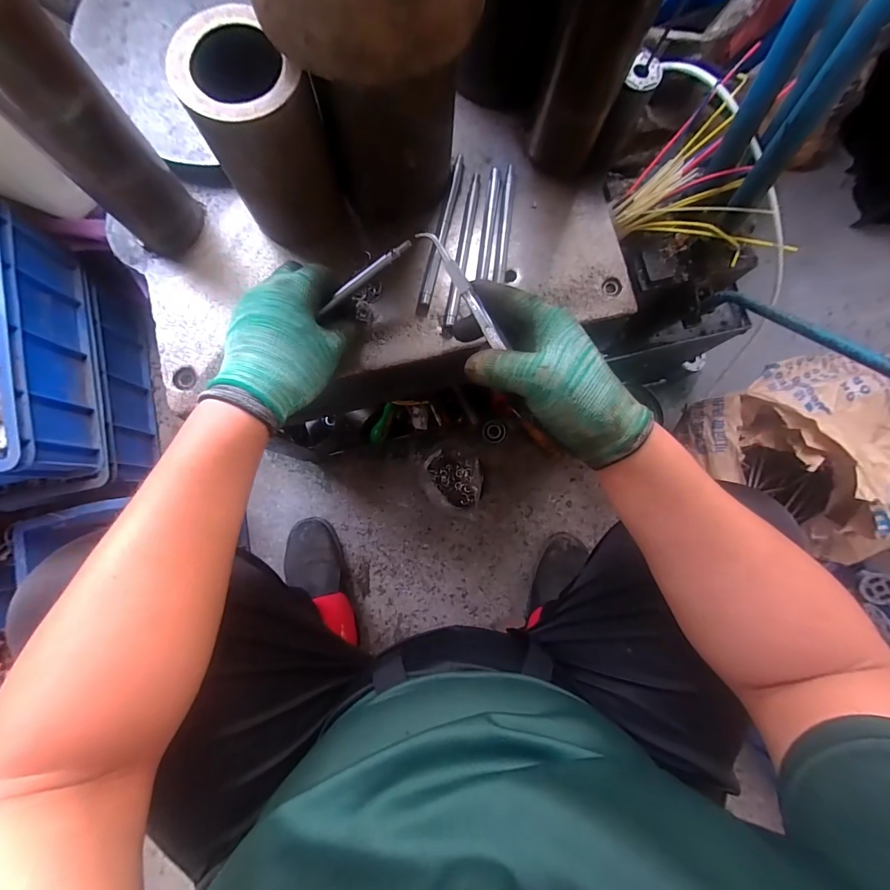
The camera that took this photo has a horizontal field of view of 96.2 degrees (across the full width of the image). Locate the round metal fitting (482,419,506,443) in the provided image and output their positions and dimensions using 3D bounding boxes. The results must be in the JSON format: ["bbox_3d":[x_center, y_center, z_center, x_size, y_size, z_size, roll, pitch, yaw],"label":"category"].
[{"bbox_3d":[0.100,-0.027,0.816,0.048,0.018,0.044,0,82,-2],"label":"round metal fitting"}]

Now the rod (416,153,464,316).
[{"bbox_3d":[-0.002,-0.210,0.393,0.011,0.009,0.173,14,82,-1],"label":"rod"}]

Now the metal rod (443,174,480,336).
[{"bbox_3d":[0.018,-0.189,0.392,0.011,0.007,0.166,11,82,-1],"label":"metal rod"}]

